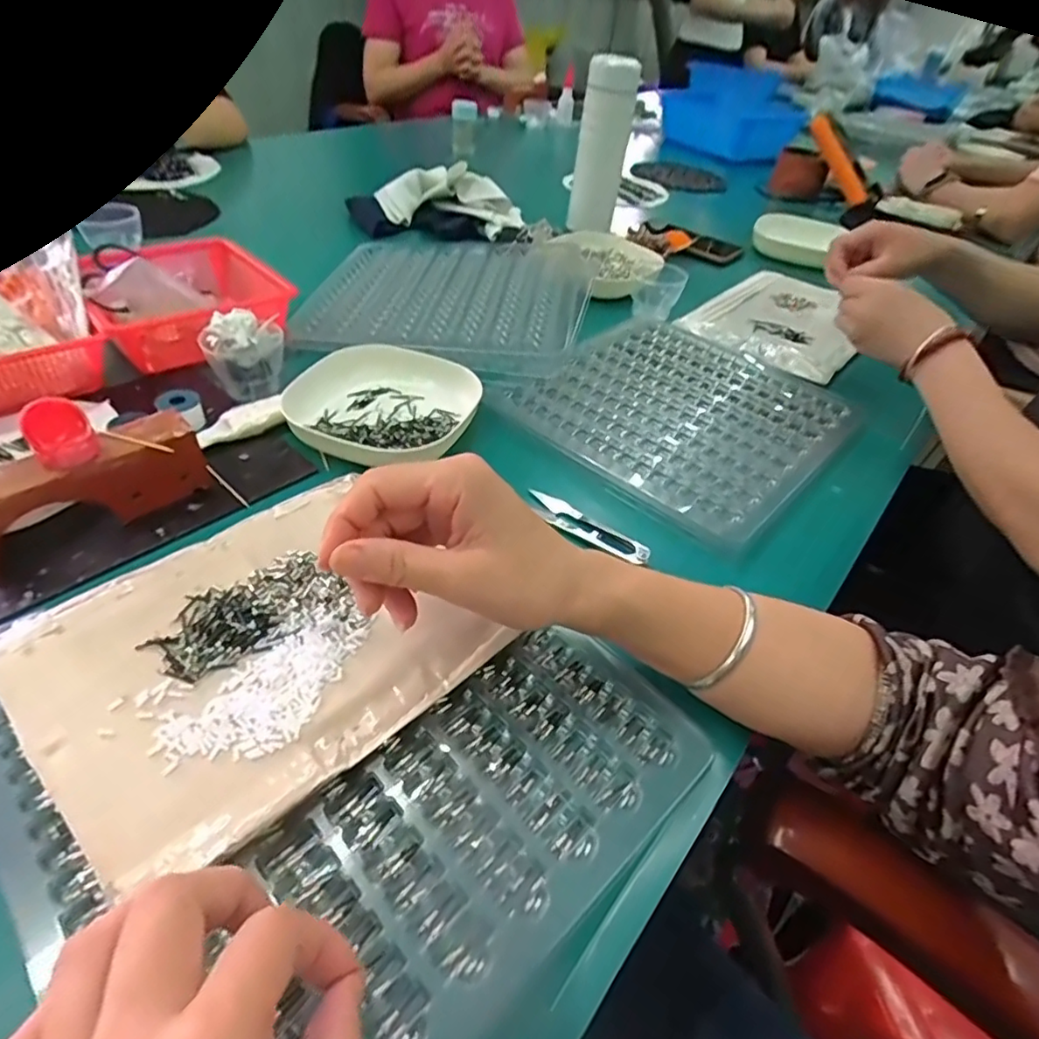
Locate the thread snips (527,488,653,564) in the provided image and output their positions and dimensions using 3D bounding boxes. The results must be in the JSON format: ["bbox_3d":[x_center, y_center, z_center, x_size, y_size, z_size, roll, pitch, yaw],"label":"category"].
[{"bbox_3d":[0.047,0.003,0.433,0.100,0.011,0.023,33,48,27],"label":"thread snips"}]

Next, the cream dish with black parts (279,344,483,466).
[{"bbox_3d":[-0.111,-0.097,0.500,0.131,0.030,0.135,3,42,-3],"label":"cream dish with black parts"}]

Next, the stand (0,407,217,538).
[{"bbox_3d":[-0.269,-0.020,0.379,0.038,0.053,0.131,34,49,28],"label":"stand"}]

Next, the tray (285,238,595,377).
[{"bbox_3d":[-0.072,-0.250,0.656,0.278,0.031,0.294,8,45,8],"label":"tray"}]

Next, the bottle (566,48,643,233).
[{"bbox_3d":[0.115,-0.522,0.862,0.070,0.203,0.060,5,42,-1],"label":"bottle"}]

